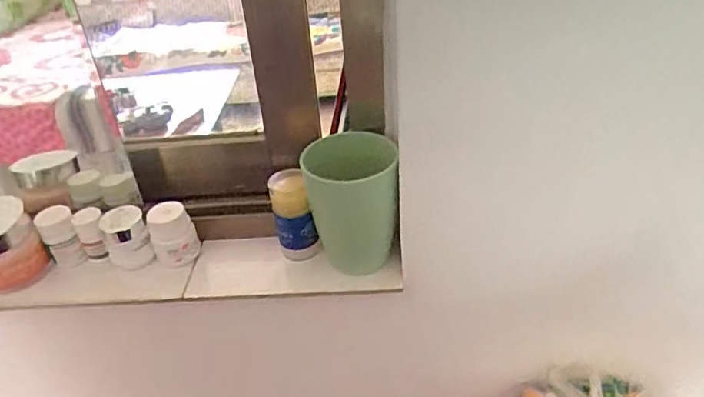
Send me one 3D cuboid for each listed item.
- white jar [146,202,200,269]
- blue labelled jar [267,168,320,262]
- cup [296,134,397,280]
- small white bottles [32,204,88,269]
[{"bbox_3d":[-0.161,0.032,0.496,0.036,0.052,0.032,-9,34,-7],"label":"white jar"},{"bbox_3d":[-0.051,0.016,0.488,0.034,0.077,0.033,-9,34,-7],"label":"blue labelled jar"},{"bbox_3d":[0.000,0.010,0.466,0.077,0.114,0.079,-3,34,2],"label":"cup"},{"bbox_3d":[-0.264,0.036,0.501,0.030,0.053,0.024,-25,39,-27],"label":"small white bottles"}]

